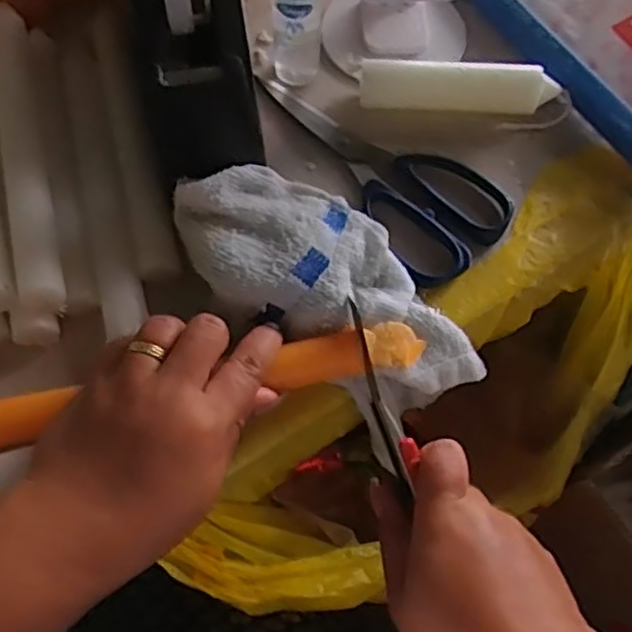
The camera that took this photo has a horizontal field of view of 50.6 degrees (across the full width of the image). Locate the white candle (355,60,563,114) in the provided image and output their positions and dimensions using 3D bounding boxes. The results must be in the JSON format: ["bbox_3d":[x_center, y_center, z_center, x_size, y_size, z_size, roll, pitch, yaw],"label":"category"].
[{"bbox_3d":[0.086,-0.140,0.413,0.117,0.027,0.020,3,66,0],"label":"white candle"}]

